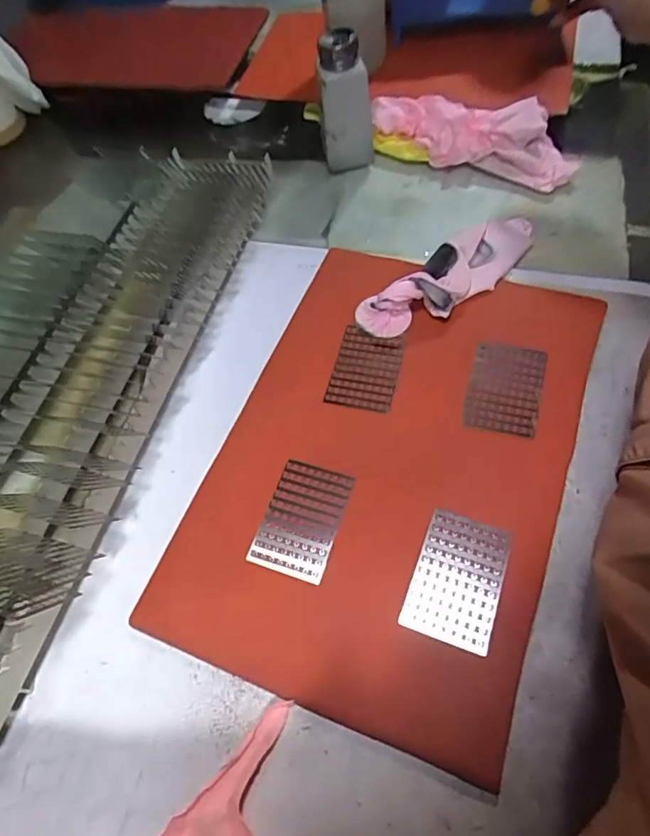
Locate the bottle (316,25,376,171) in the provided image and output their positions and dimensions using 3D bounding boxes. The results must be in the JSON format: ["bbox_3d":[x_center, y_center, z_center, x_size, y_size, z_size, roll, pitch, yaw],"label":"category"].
[{"bbox_3d":[0.024,-0.326,0.555,0.052,0.131,0.049,-3,62,6],"label":"bottle"}]

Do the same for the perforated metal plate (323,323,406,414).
[{"bbox_3d":[0.036,-0.043,0.460,0.056,0.006,0.077,10,64,14],"label":"perforated metal plate"}]

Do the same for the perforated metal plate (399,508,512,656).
[{"bbox_3d":[0.092,0.110,0.365,0.057,0.004,0.086,16,63,16],"label":"perforated metal plate"}]

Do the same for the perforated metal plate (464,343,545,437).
[{"bbox_3d":[0.148,-0.026,0.434,0.057,0.006,0.085,14,62,14],"label":"perforated metal plate"}]

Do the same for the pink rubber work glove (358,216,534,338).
[{"bbox_3d":[0.122,-0.139,0.482,0.200,0.033,0.062,-36,62,-13],"label":"pink rubber work glove"}]

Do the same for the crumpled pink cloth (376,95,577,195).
[{"bbox_3d":[0.162,-0.311,0.579,0.228,0.050,0.087,23,66,19],"label":"crumpled pink cloth"}]

